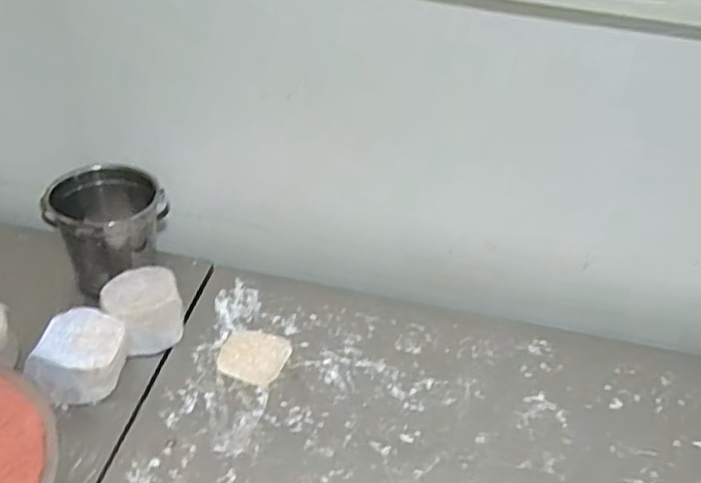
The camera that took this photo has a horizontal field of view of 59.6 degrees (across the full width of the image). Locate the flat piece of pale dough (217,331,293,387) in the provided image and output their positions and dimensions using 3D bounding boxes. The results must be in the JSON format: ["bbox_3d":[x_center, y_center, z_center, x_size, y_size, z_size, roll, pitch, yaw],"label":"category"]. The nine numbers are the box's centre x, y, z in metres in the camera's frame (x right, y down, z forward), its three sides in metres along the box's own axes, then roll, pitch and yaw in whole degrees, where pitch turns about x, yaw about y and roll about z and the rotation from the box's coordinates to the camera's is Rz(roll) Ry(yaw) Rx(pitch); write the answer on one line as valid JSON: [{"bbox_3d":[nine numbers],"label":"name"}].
[{"bbox_3d":[-0.120,0.142,0.759,0.078,0.005,0.079,4,38,-3],"label":"flat piece of pale dough"}]

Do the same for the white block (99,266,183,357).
[{"bbox_3d":[-0.252,0.086,0.750,0.089,0.074,0.092,-14,42,-24],"label":"white block"}]

